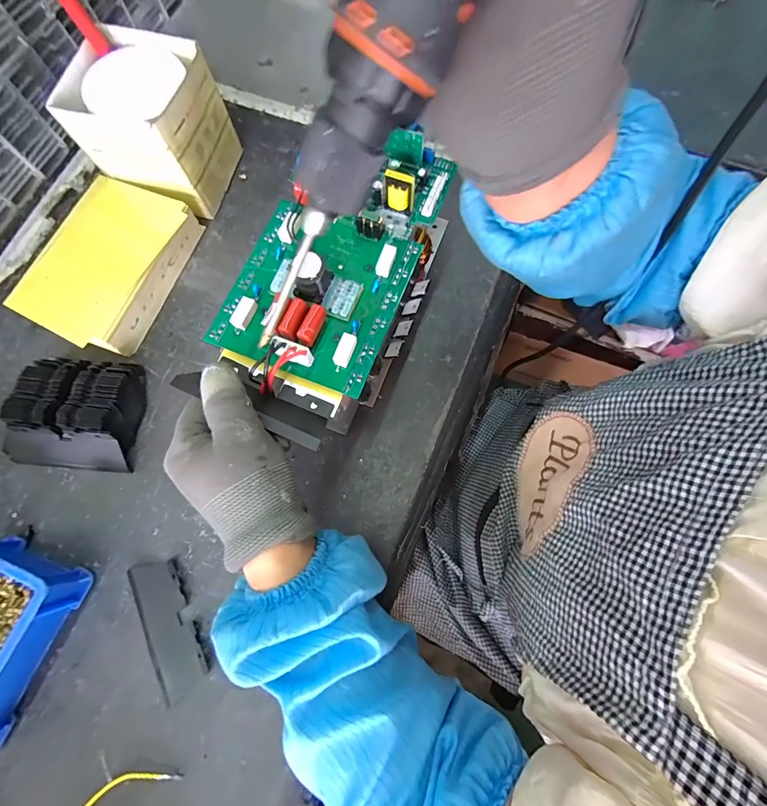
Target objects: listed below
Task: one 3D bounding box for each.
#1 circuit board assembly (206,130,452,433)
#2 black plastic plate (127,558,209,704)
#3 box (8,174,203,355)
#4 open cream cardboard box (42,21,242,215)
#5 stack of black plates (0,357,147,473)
[{"bbox_3d":[-0.036,-0.107,0.288,0.138,0.040,0.232,22,77,7],"label":"circuit board assembly"},{"bbox_3d":[-0.180,0.185,0.317,0.042,0.007,0.107,-28,76,-6],"label":"black plastic plate"},{"bbox_3d":[-0.278,-0.140,0.389,0.113,0.051,0.172,20,76,6],"label":"box"},{"bbox_3d":[-0.234,-0.285,0.397,0.110,0.111,0.109,13,76,5],"label":"open cream cardboard box"},{"bbox_3d":[-0.295,0.007,0.359,0.119,0.034,0.104,4,75,3],"label":"stack of black plates"}]

